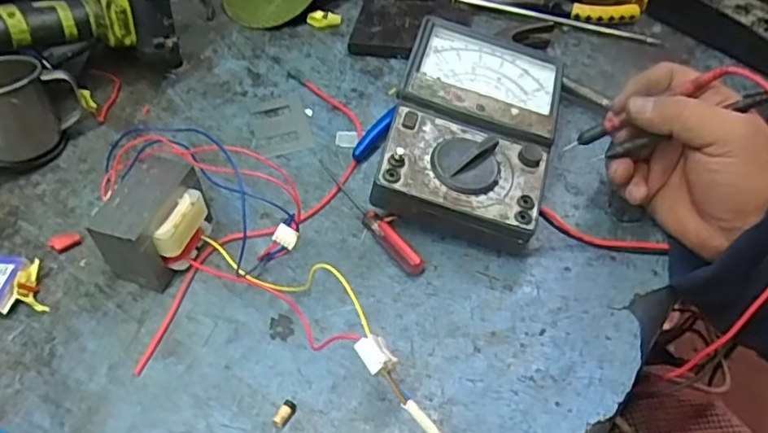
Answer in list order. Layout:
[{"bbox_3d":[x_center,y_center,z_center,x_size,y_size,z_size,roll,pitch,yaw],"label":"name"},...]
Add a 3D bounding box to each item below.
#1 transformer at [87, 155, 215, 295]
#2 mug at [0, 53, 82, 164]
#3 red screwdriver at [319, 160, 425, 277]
[{"bbox_3d":[-0.145,0.006,0.401,0.055,0.058,0.068,17,53,14],"label":"transformer"},{"bbox_3d":[-0.278,-0.085,0.469,0.084,0.066,0.067,-28,56,-21],"label":"mug"},{"bbox_3d":[-0.010,-0.005,0.433,0.019,0.013,0.120,-28,56,-21],"label":"red screwdriver"}]

